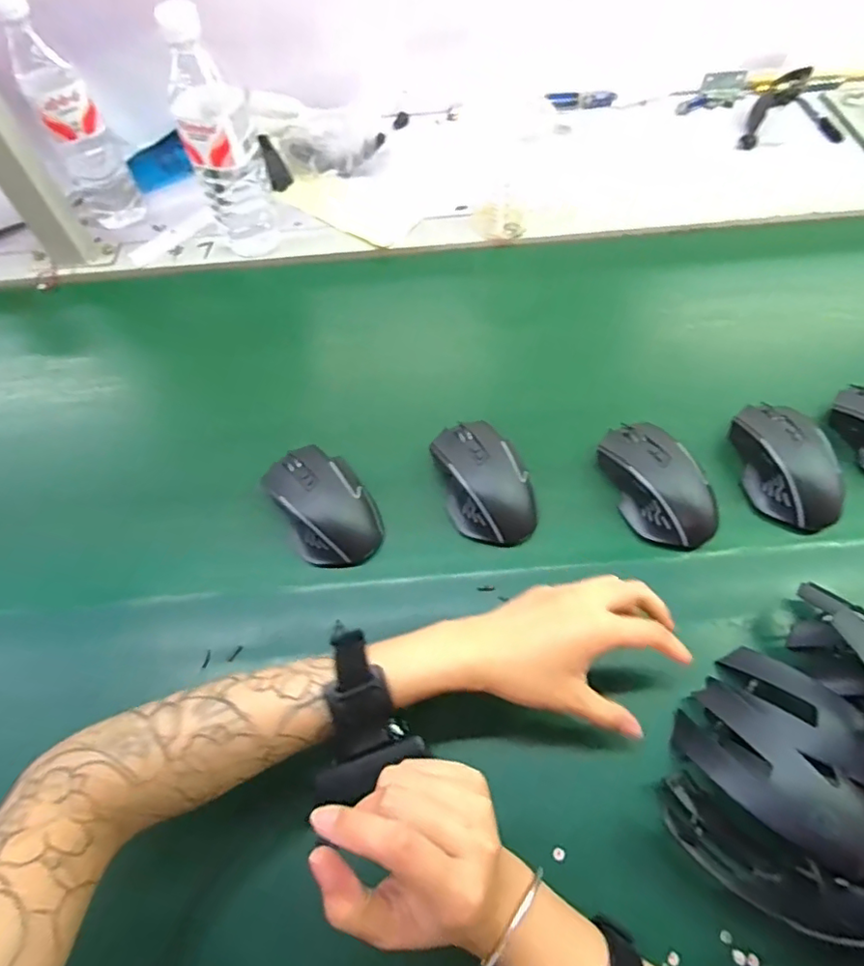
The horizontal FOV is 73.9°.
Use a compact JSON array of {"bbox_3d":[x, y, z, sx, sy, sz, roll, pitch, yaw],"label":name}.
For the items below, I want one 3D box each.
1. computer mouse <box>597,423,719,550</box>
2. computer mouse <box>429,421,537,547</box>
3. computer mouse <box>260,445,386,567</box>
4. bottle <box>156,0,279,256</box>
[{"bbox_3d":[0.189,-0.003,0.478,0.066,0.035,0.118,-20,61,-8],"label":"computer mouse"},{"bbox_3d":[0.045,-0.002,0.491,0.073,0.047,0.116,-15,60,-6],"label":"computer mouse"},{"bbox_3d":[-0.090,0.017,0.481,0.068,0.033,0.111,-29,63,-13],"label":"computer mouse"},{"bbox_3d":[-0.212,-0.342,0.583,0.068,0.226,0.058,-23,61,-10],"label":"bottle"}]

